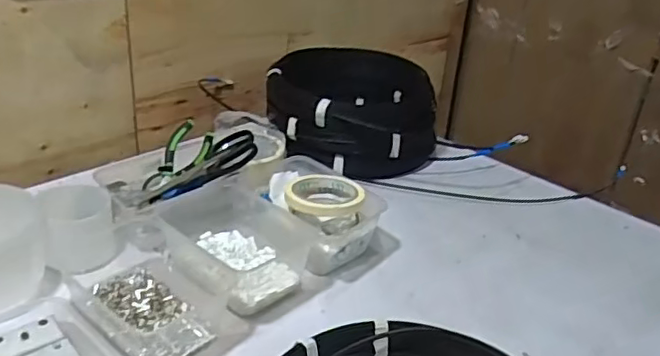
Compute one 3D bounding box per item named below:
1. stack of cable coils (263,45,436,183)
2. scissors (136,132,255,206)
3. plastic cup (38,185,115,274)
[{"bbox_3d":[0.039,-0.119,1.006,0.281,0.114,0.284,7,28,5],"label":"stack of cable coils"},{"bbox_3d":[-0.168,-0.012,0.786,0.171,0.026,0.068,-26,27,13],"label":"scissors"},{"bbox_3d":[-0.291,0.060,0.694,0.073,0.072,0.078,5,29,-3],"label":"plastic cup"}]

